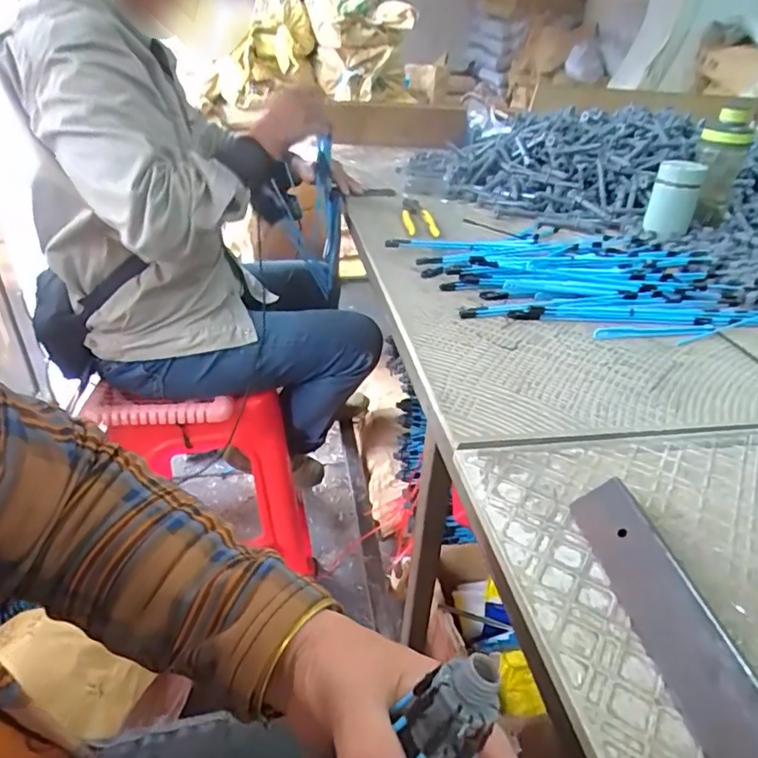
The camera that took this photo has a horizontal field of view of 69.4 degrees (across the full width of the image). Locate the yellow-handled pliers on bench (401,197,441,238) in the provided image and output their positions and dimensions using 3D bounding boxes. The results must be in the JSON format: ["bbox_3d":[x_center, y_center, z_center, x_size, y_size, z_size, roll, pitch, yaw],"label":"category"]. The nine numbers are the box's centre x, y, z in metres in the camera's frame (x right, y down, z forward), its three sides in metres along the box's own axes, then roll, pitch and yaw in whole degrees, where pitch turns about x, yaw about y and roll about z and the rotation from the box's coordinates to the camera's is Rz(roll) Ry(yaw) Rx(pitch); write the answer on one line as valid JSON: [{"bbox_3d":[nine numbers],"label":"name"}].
[{"bbox_3d":[0.059,-0.261,0.880,0.039,0.019,0.179,-3,32,-8],"label":"yellow-handled pliers on bench"}]

